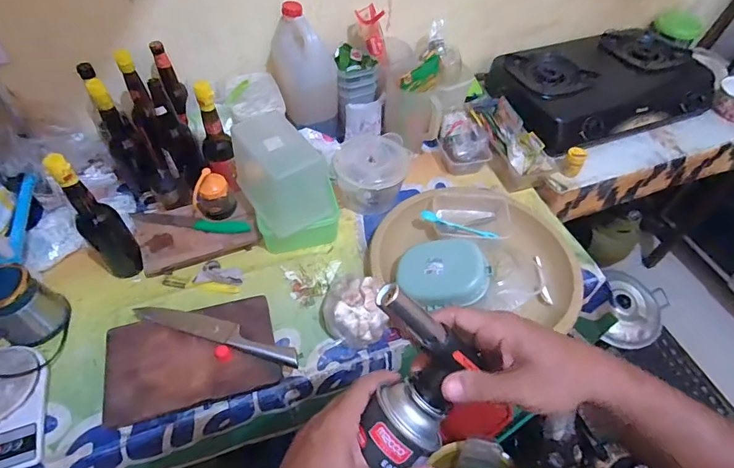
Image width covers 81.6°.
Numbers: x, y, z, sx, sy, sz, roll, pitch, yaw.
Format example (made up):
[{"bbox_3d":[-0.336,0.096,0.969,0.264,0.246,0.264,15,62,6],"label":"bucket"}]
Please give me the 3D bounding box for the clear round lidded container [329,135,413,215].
[{"bbox_3d":[0.012,-0.139,1.006,0.159,0.114,0.186,17,53,11],"label":"clear round lidded container"}]

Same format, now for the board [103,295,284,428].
[{"bbox_3d":[-0.303,0.208,0.742,0.275,0.026,0.174,-13,56,-16],"label":"board"}]

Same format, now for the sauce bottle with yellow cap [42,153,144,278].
[{"bbox_3d":[-0.493,-0.021,0.782,0.065,0.300,0.071,38,60,25],"label":"sauce bottle with yellow cap"}]

